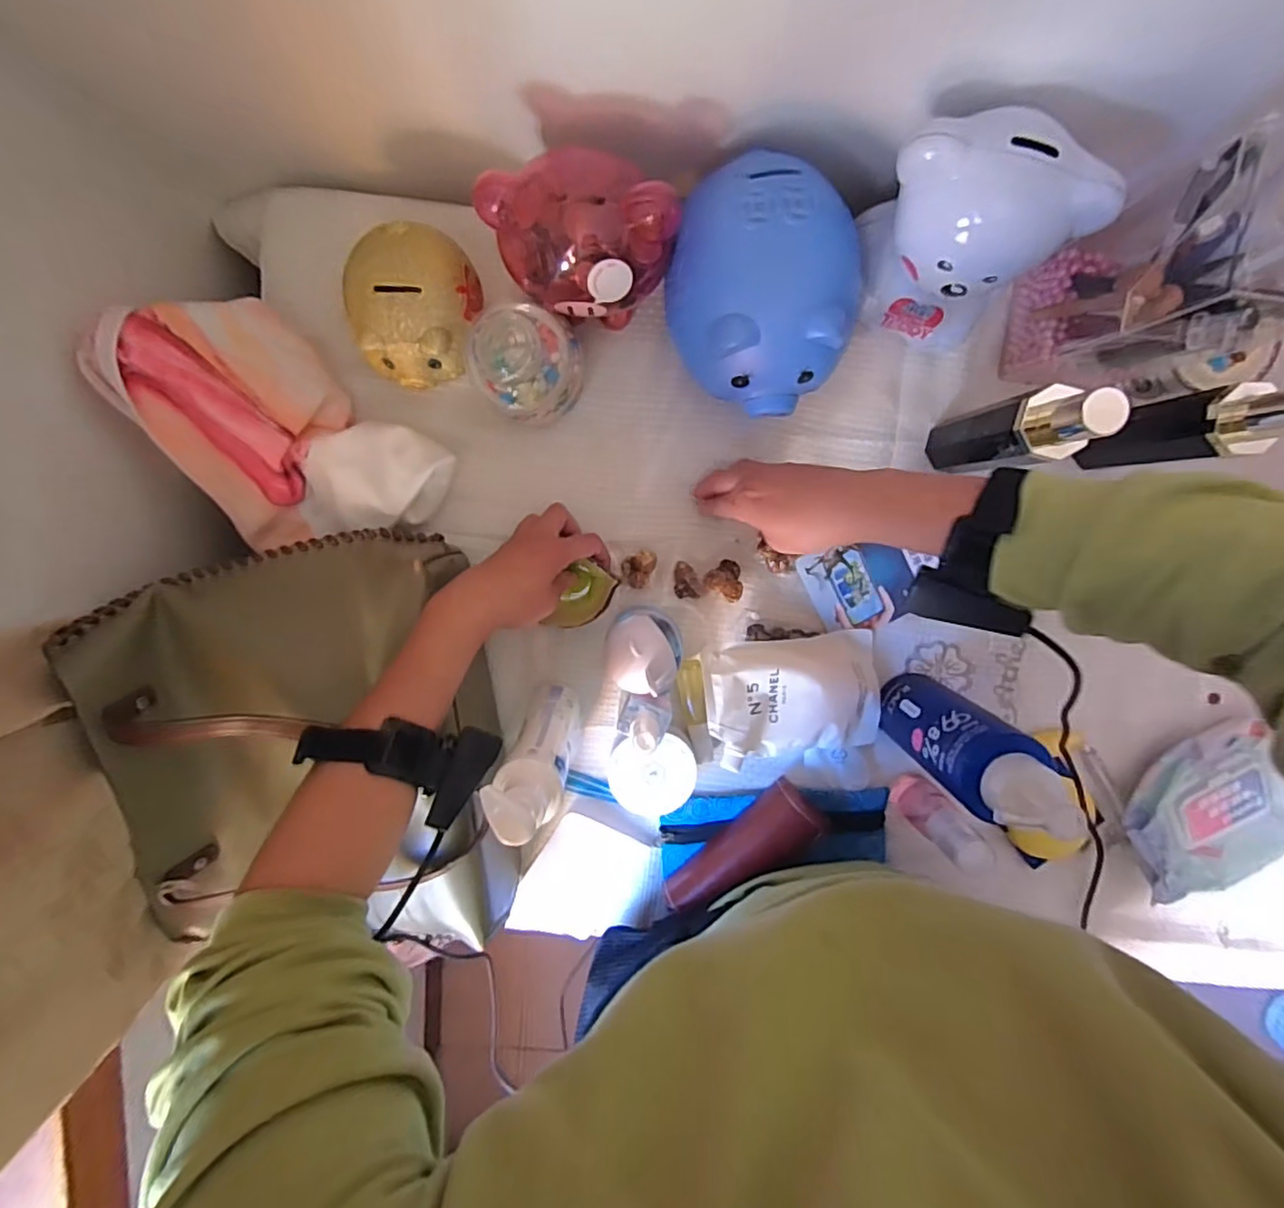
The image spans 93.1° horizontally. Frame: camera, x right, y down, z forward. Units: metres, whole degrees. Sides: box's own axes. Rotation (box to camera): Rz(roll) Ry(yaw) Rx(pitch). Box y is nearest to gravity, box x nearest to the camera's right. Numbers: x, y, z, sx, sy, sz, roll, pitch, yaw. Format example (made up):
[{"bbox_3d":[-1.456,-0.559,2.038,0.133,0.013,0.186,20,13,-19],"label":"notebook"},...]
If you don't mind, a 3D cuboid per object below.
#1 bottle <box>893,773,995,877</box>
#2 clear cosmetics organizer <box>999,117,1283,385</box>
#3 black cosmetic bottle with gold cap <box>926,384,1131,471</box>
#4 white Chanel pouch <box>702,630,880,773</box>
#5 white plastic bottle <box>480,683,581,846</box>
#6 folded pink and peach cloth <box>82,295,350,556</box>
[{"bbox_3d":[0.250,0.181,0.512,0.034,0.109,0.036,0,98,-1],"label":"bottle"},{"bbox_3d":[0.354,-0.218,0.416,0.096,0.187,0.101,-1,98,0],"label":"clear cosmetics organizer"},{"bbox_3d":[0.273,-0.126,0.445,0.054,0.181,0.047,-9,98,1],"label":"black cosmetic bottle with gold cap"},{"bbox_3d":[0.131,0.081,0.528,0.155,0.042,0.104,-4,98,0],"label":"white Chanel pouch"},{"bbox_3d":[-0.074,0.109,0.454,0.052,0.205,0.051,19,98,-3],"label":"white plastic bottle"},{"bbox_3d":[-0.304,-0.139,0.461,0.134,0.079,0.160,-29,98,3],"label":"folded pink and peach cloth"}]

